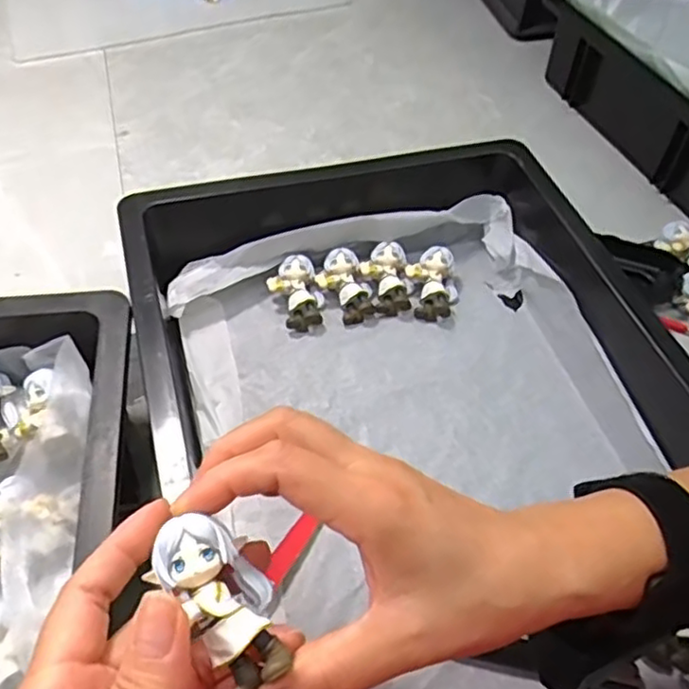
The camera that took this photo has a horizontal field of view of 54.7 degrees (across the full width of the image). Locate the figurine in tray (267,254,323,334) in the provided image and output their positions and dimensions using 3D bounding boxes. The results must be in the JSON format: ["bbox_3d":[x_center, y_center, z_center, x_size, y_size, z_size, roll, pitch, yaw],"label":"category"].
[{"bbox_3d":[-0.034,-0.038,0.500,0.036,0.025,0.052,-23,57,-20],"label":"figurine in tray"}]

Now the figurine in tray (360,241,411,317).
[{"bbox_3d":[0.032,-0.050,0.511,0.035,0.026,0.053,-4,52,-7],"label":"figurine in tray"}]

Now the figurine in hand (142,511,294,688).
[{"bbox_3d":[-0.041,0.087,0.225,0.033,0.026,0.055,-26,60,-21],"label":"figurine in hand"}]

